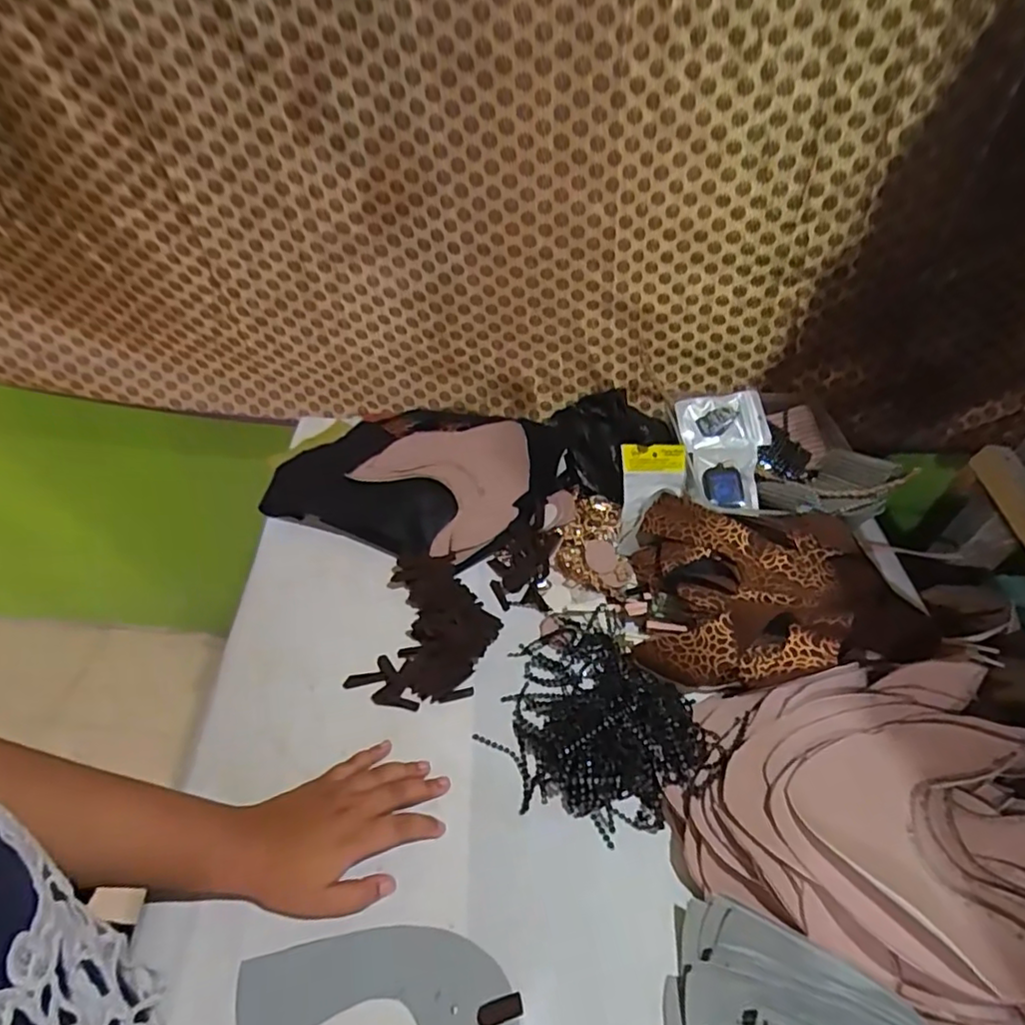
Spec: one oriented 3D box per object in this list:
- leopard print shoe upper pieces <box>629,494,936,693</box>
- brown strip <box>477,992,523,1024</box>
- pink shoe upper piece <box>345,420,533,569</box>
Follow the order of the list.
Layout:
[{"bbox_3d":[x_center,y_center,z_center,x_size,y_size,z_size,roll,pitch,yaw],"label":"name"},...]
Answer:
[{"bbox_3d":[0.257,0.068,0.542,0.274,0.043,0.178,6,48,2],"label":"leopard print shoe upper pieces"},{"bbox_3d":[-0.008,0.319,0.379,0.029,0.004,0.013,-11,49,-13],"label":"brown strip"},{"bbox_3d":[-0.057,-0.041,0.662,0.174,0.027,0.160,-35,58,-30],"label":"pink shoe upper piece"}]

